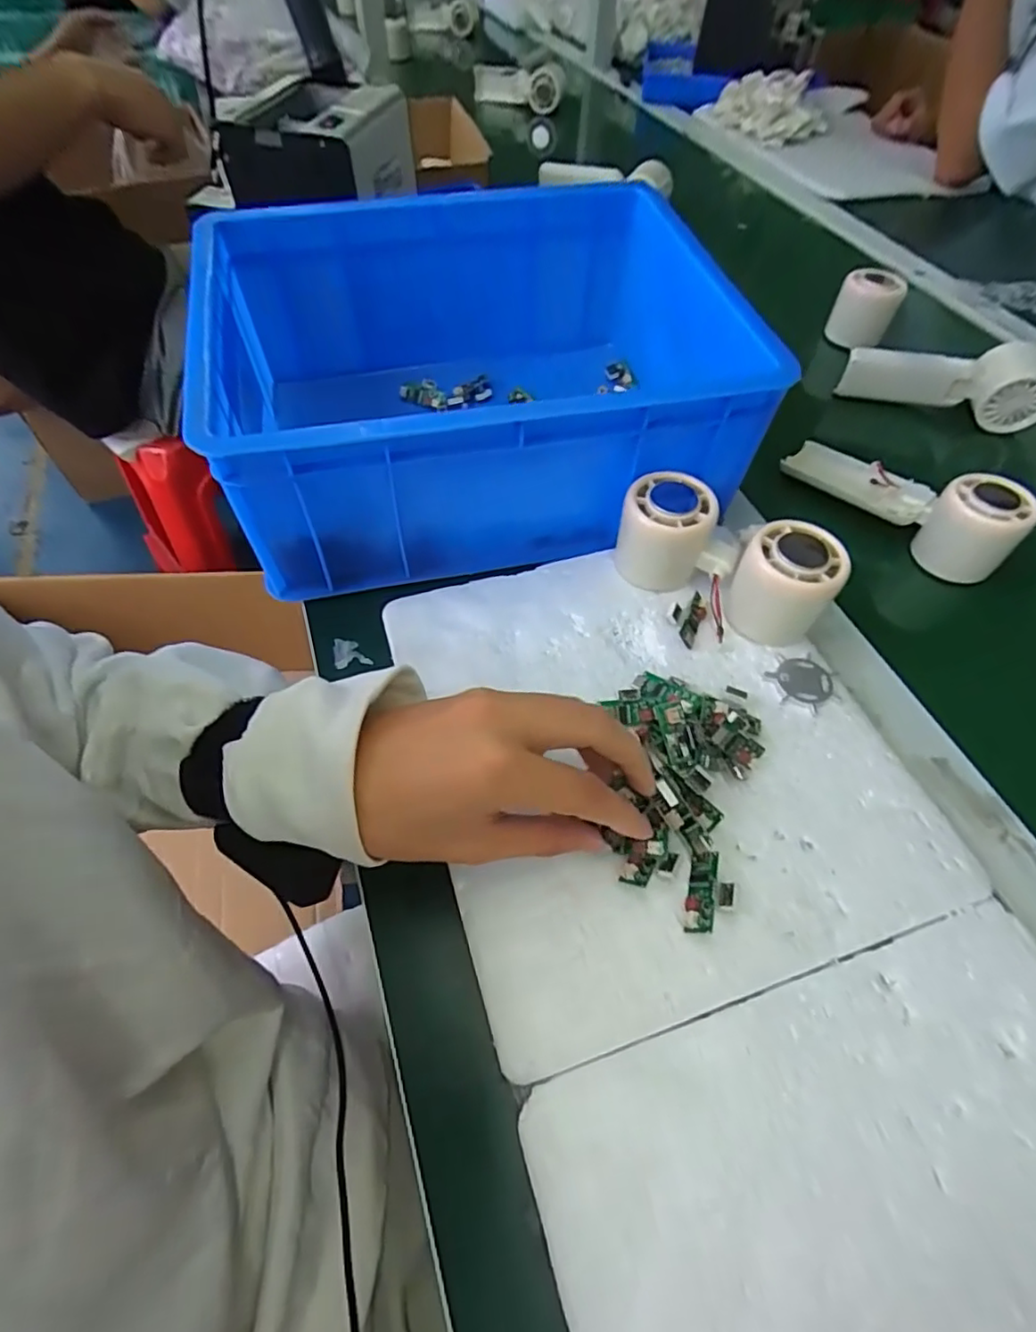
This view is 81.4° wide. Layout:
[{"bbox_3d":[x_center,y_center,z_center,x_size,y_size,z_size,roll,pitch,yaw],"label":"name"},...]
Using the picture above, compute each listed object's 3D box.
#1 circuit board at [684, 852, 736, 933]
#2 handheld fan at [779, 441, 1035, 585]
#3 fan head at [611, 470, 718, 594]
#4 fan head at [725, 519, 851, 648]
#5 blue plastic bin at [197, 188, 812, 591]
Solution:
[{"bbox_3d":[0.090,0.107,0.282,0.021,0.011,0.036,12,56,7],"label":"circuit board"},{"bbox_3d":[0.286,-0.132,0.447,0.047,0.060,0.163,-37,63,-23],"label":"handheld fan"},{"bbox_3d":[0.095,-0.086,0.391,0.056,0.060,0.053,15,56,9],"label":"fan head"},{"bbox_3d":[0.163,-0.050,0.366,0.051,0.058,0.051,1,55,-1],"label":"fan head"},{"bbox_3d":[-0.031,-0.210,0.435,0.331,0.134,0.273,-12,56,-9],"label":"blue plastic bin"}]

